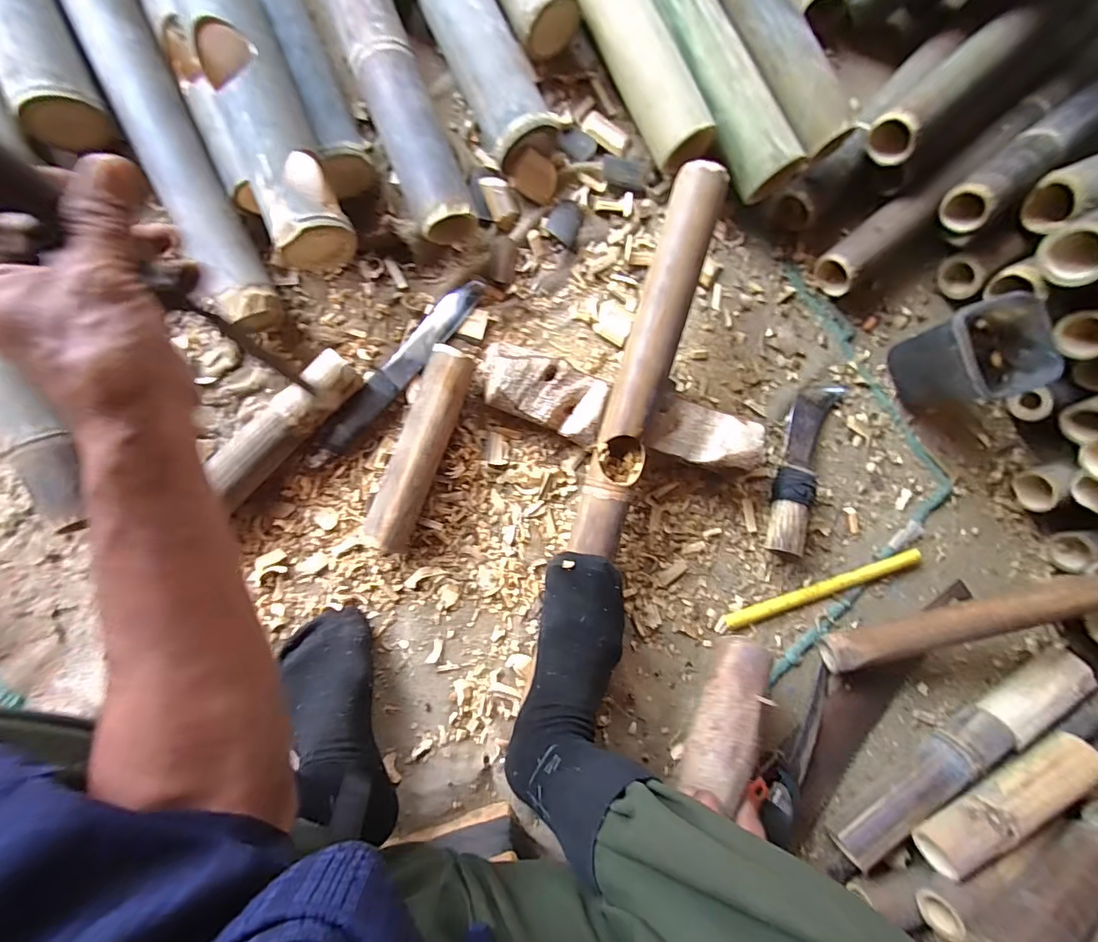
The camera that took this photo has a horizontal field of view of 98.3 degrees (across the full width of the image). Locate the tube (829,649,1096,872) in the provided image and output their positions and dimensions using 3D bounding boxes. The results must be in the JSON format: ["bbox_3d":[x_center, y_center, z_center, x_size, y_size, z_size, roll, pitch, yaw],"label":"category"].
[{"bbox_3d":[0.544,0.363,0.615,0.414,0.058,0.048,-29,94,-9],"label":"tube"}]

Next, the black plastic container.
[{"bbox_3d":[0.518,-0.143,0.600,0.119,0.124,0.113,-13,91,-10],"label":"black plastic container"}]

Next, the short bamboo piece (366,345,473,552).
[{"bbox_3d":[-0.143,-0.026,0.529,0.051,0.051,0.225,21,86,-9],"label":"short bamboo piece"}]

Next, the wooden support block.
[{"bbox_3d":[0.082,-0.063,0.559,0.331,0.064,0.083,16,86,-9],"label":"wooden support block"}]

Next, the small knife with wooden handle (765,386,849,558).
[{"bbox_3d":[0.338,-0.006,0.614,0.066,0.043,0.235,18,86,-9],"label":"small knife with wooden handle"}]

